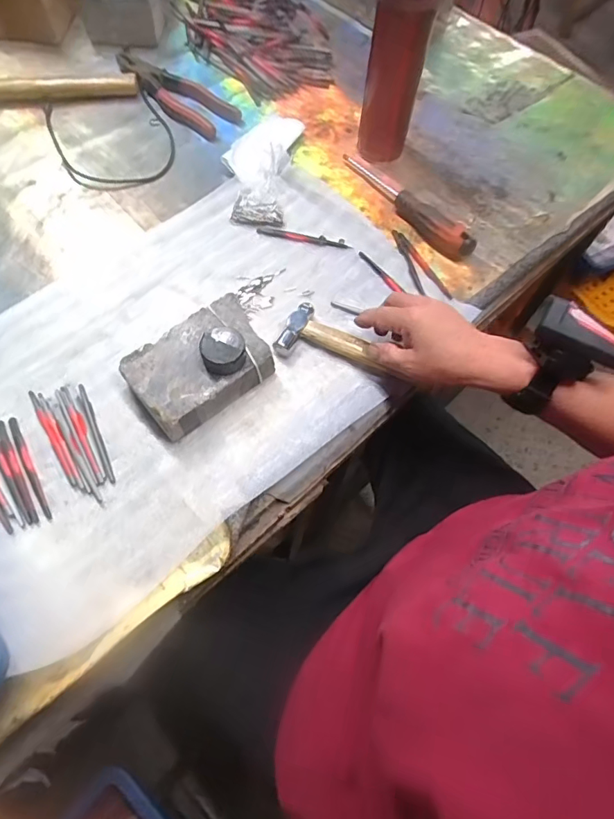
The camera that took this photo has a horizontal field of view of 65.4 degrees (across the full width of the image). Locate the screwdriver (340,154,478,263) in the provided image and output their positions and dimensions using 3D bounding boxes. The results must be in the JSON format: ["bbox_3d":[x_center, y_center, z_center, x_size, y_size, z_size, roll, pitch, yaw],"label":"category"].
[{"bbox_3d":[0.115,-0.245,0.552,0.035,0.027,0.201,-33,70,-16],"label":"screwdriver"}]

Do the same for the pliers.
[{"bbox_3d":[-0.182,-0.431,0.642,0.211,0.013,0.066,37,69,14],"label":"pliers"}]

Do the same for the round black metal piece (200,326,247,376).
[{"bbox_3d":[-0.072,-0.054,0.418,0.037,0.024,0.041,11,65,2],"label":"round black metal piece"}]

